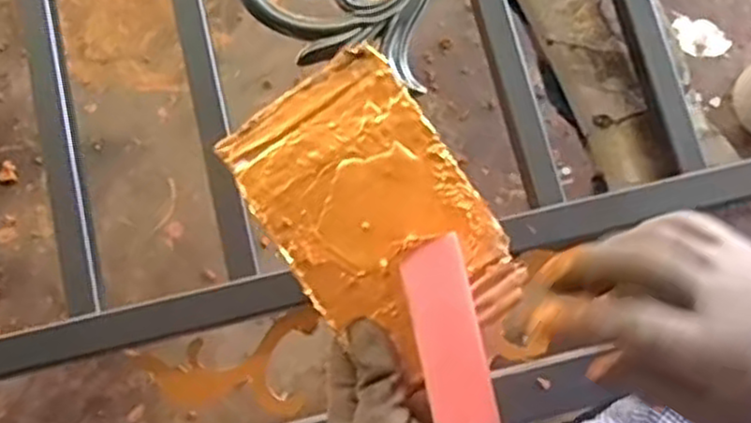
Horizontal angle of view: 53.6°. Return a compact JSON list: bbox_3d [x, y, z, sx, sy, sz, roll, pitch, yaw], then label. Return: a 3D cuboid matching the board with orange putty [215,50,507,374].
[{"bbox_3d":[-0.007,-0.008,0.414,0.107,0.006,0.149,-35,80,0],"label":"board with orange putty"}]

